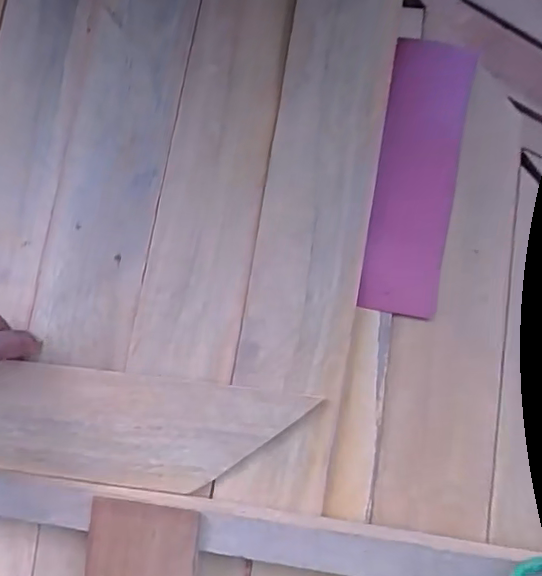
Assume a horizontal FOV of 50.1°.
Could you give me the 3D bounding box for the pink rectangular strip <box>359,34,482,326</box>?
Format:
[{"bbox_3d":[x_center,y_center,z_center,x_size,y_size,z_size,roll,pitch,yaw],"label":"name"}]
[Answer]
[{"bbox_3d":[0.109,-0.082,0.433,0.060,0.004,0.204,11,88,-2],"label":"pink rectangular strip"}]

